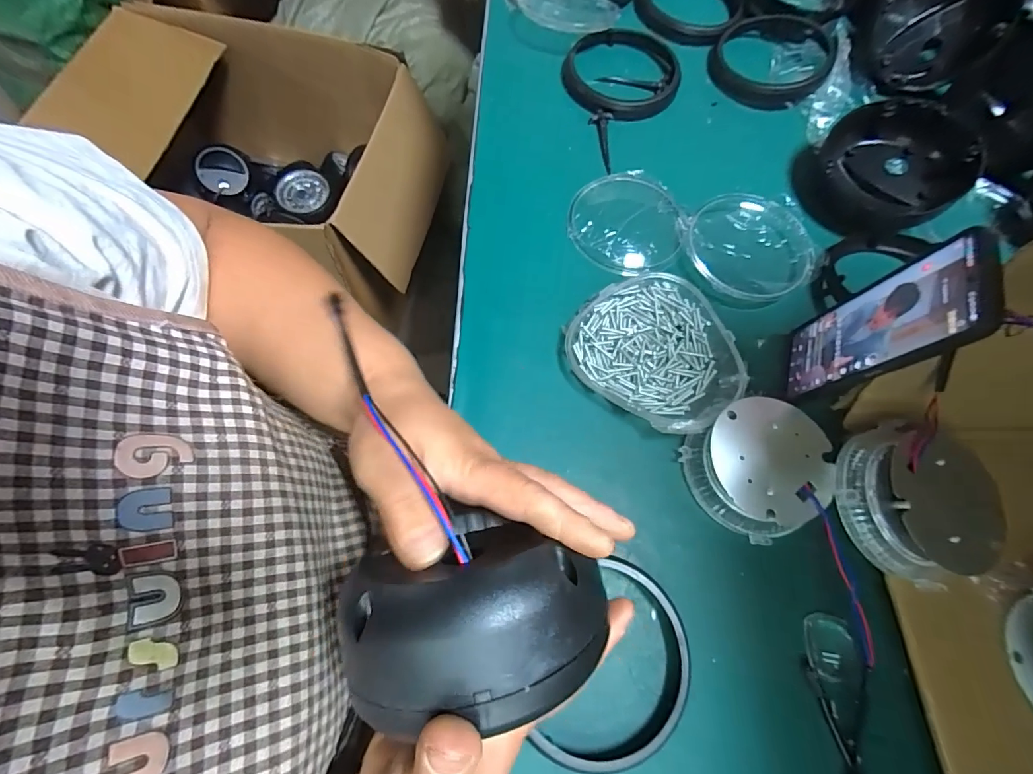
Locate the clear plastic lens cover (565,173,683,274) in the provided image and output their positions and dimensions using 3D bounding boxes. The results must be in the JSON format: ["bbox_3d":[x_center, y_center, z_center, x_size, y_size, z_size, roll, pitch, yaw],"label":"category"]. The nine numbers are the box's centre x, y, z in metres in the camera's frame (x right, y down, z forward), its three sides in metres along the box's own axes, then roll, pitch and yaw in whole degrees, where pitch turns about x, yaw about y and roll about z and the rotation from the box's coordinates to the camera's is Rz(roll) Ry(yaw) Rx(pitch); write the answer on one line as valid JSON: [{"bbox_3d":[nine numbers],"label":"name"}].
[{"bbox_3d":[0.114,-0.174,0.466,0.115,0.016,0.128,16,68,3],"label":"clear plastic lens cover"}]

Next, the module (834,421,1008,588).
[{"bbox_3d":[0.299,0.082,0.329,0.106,0.032,0.107,1,68,-3],"label":"module"}]

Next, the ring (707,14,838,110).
[{"bbox_3d":[0.317,-0.411,0.561,0.139,0.021,0.155,23,69,6],"label":"ring"}]

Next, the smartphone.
[{"bbox_3d":[0.266,-0.043,0.337,0.007,0.163,0.078,19,71,-4],"label":"smartphone"}]

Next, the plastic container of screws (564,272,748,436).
[{"bbox_3d":[0.128,-0.037,0.403,0.146,0.035,0.136,1,68,-3],"label":"plastic container of screws"}]

